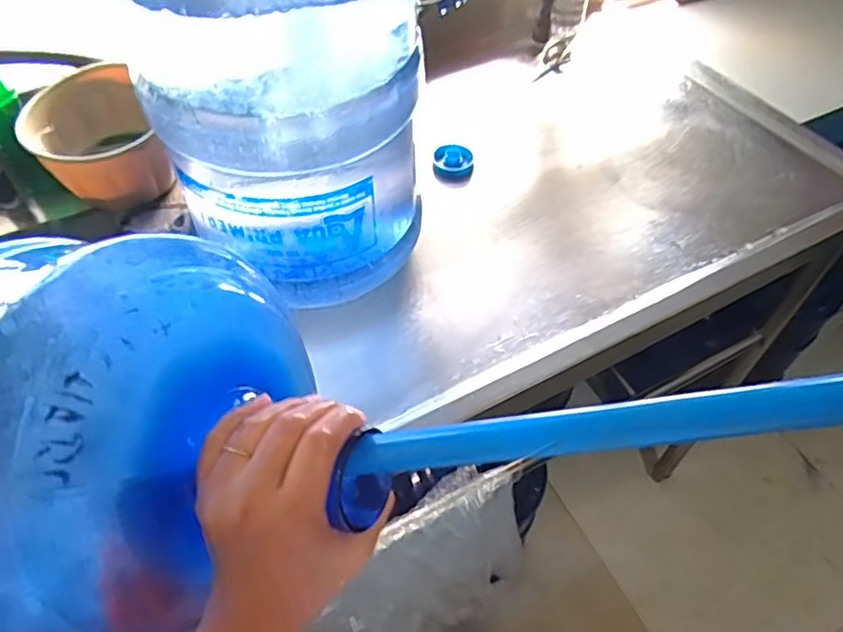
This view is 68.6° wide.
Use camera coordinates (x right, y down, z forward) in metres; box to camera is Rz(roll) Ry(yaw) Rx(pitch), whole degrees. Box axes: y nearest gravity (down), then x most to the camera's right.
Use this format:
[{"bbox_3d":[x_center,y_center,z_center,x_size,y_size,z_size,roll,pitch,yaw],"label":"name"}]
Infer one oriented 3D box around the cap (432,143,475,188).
[{"bbox_3d":[0.043,-0.200,0.819,0.053,0.031,0.053,0,51,0],"label":"cap"}]

